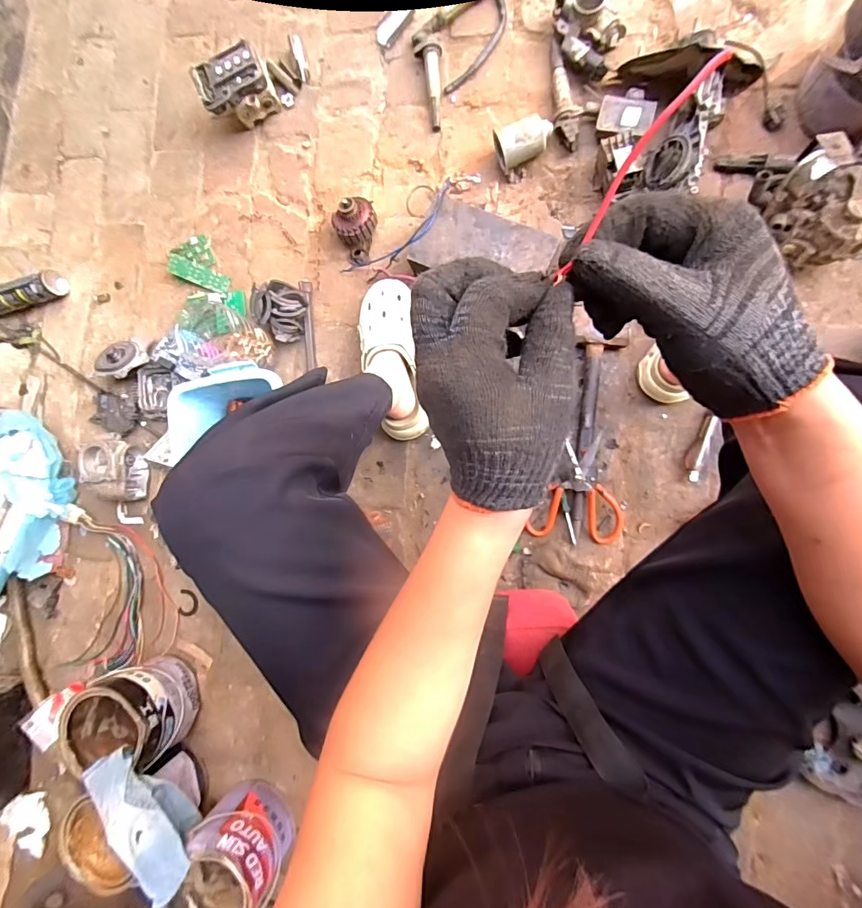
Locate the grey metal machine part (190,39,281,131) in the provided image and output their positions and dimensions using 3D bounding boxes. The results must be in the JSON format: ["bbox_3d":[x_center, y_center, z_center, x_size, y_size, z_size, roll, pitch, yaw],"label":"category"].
[{"bbox_3d":[-0.339,-0.643,0.811,0.119,0.102,0.073,-25,85,9],"label":"grey metal machine part"}]

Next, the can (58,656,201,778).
[{"bbox_3d":[-0.521,0.454,0.808,0.162,0.144,0.147,-8,88,10],"label":"can"}]

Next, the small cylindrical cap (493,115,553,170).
[{"bbox_3d":[0.155,-0.515,0.754,0.094,0.059,0.057,-19,86,10],"label":"small cylindrical cap"}]

